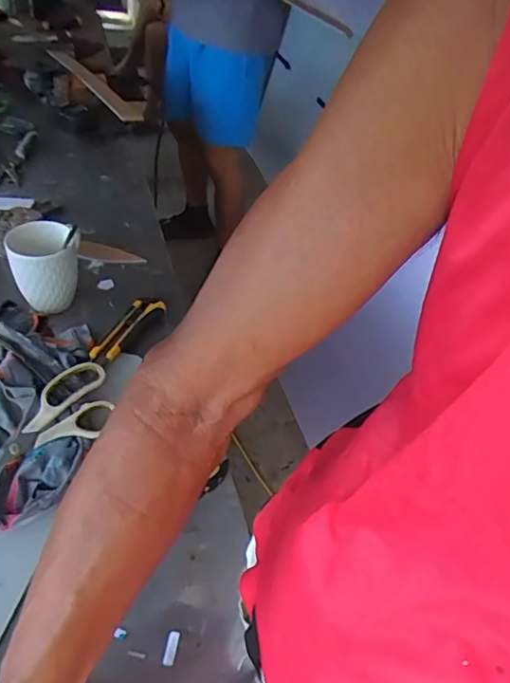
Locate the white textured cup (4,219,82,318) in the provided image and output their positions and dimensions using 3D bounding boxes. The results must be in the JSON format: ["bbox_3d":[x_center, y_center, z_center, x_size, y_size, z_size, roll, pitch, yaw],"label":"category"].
[{"bbox_3d":[-0.279,-0.100,0.711,0.081,0.118,0.078,5,44,-5],"label":"white textured cup"}]

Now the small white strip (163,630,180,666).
[{"bbox_3d":[-0.070,0.255,0.446,0.010,0.004,0.026,9,43,1],"label":"small white strip"}]

